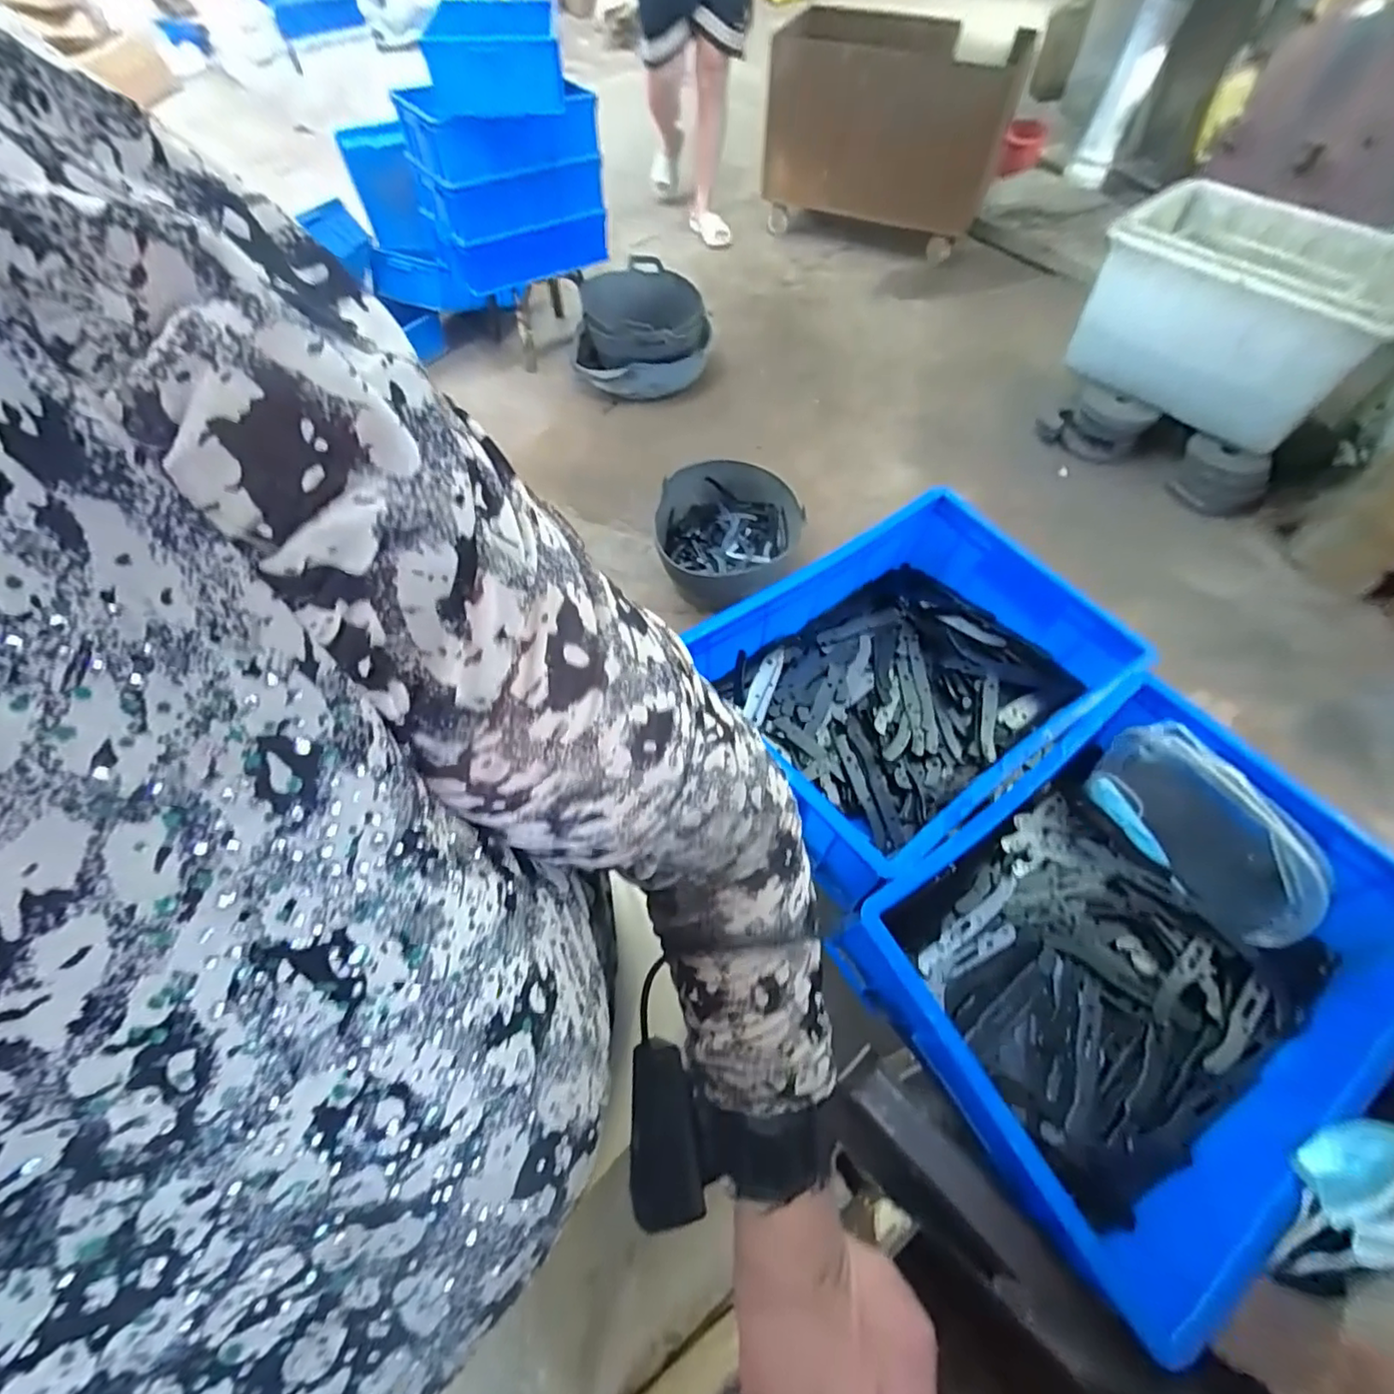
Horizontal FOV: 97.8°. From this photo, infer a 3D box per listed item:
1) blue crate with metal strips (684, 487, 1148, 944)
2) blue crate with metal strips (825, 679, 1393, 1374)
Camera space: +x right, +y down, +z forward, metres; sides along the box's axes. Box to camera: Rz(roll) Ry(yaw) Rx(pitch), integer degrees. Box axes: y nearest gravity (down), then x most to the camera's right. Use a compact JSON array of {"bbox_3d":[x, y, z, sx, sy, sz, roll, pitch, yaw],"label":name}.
[{"bbox_3d":[0.215,-0.021,0.654,0.415,0.121,0.304,-35,68,-16],"label":"blue crate with metal strips"},{"bbox_3d":[0.359,0.204,0.514,0.417,0.114,0.300,-33,68,-15],"label":"blue crate with metal strips"}]

